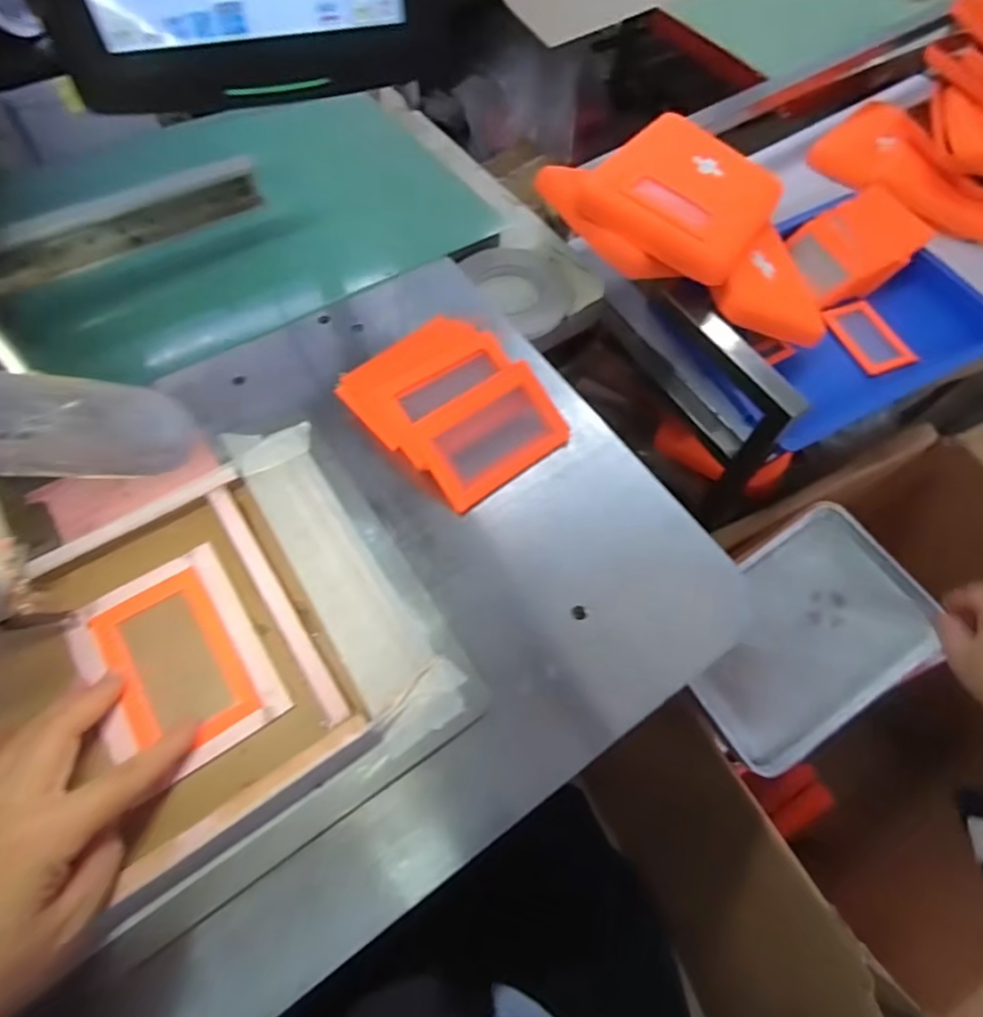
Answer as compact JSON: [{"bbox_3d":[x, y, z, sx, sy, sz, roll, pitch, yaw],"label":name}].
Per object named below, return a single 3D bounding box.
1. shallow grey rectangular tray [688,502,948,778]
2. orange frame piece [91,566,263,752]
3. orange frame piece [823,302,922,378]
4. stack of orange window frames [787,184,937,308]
[{"bbox_3d":[0.323,0.131,0.594,0.256,0.043,0.175,-36,74,-5],"label":"shallow grey rectangular tray"},{"bbox_3d":[-0.186,0.090,0.329,0.063,0.008,0.102,-31,69,-17],"label":"orange frame piece"},{"bbox_3d":[0.464,-0.211,0.690,0.060,0.014,0.107,-16,65,-11],"label":"orange frame piece"},{"bbox_3d":[0.455,-0.331,0.712,0.162,0.026,0.117,-31,74,1],"label":"stack of orange window frames"}]

